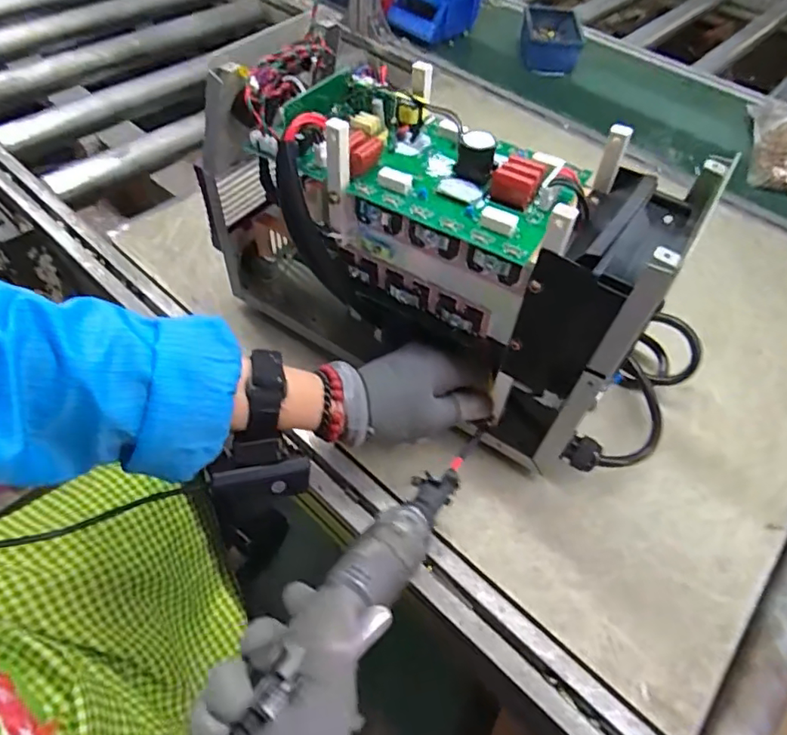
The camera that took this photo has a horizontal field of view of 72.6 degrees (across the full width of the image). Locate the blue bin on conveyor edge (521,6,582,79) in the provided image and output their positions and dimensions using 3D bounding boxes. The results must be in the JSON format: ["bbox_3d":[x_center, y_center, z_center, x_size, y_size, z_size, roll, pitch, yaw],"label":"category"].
[{"bbox_3d":[0.277,-0.581,0.953,0.104,0.052,0.155,10,53,3],"label":"blue bin on conveyor edge"}]

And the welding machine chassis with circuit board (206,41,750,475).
[{"bbox_3d":[0.029,-0.096,0.443,0.373,0.215,0.132,31,57,17],"label":"welding machine chassis with circuit board"}]

